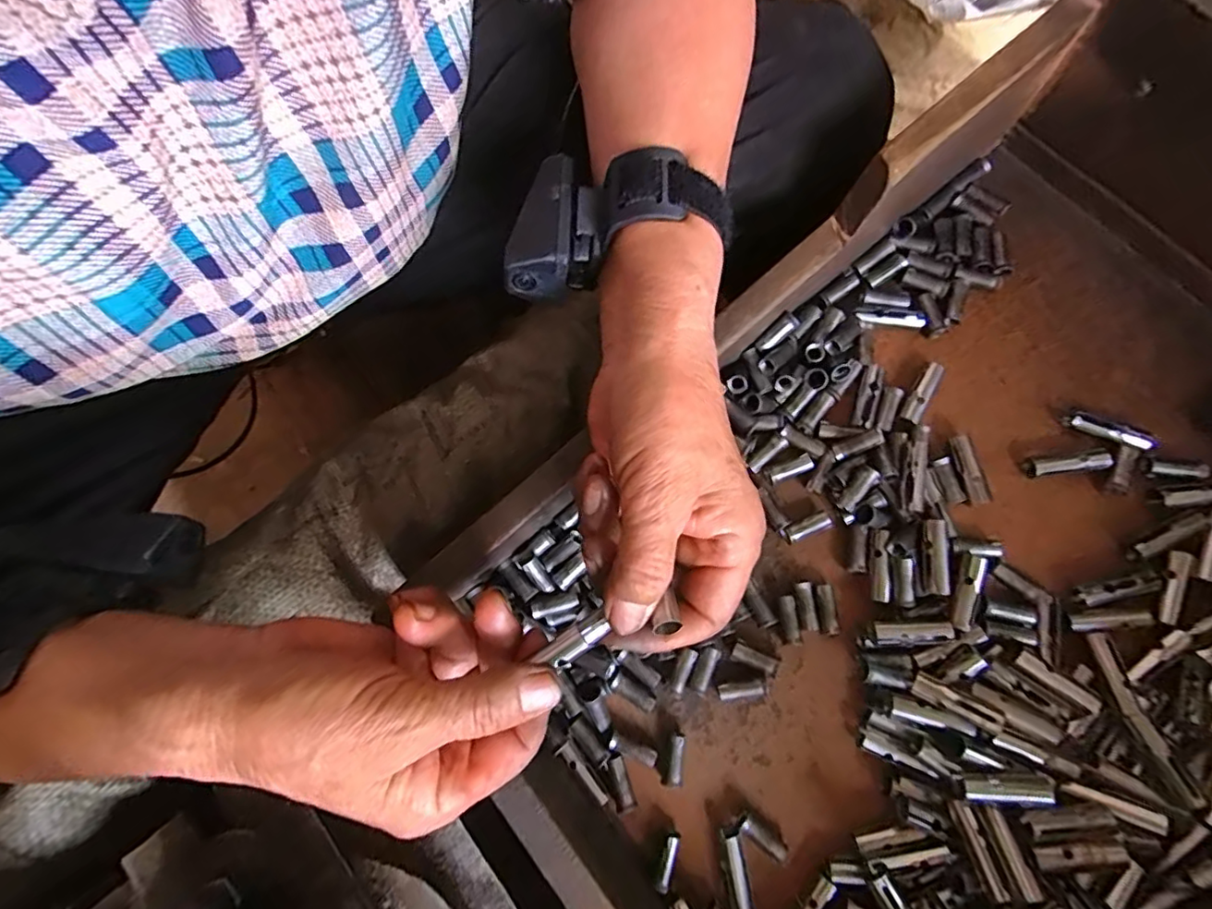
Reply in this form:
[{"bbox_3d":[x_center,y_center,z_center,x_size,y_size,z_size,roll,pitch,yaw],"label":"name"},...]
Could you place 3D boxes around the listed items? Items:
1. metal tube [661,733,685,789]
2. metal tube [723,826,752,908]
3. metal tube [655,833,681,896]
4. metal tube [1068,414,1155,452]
[{"bbox_3d":[0.036,0.156,0.289,0.010,0.007,0.025,16,76,4],"label":"metal tube"},{"bbox_3d":[0.064,0.203,0.274,0.008,0.007,0.038,-9,76,-2],"label":"metal tube"},{"bbox_3d":[0.030,0.201,0.278,0.007,0.007,0.026,15,76,4],"label":"metal tube"},{"bbox_3d":[0.268,-0.011,0.301,0.041,0.009,0.007,23,77,6],"label":"metal tube"}]

